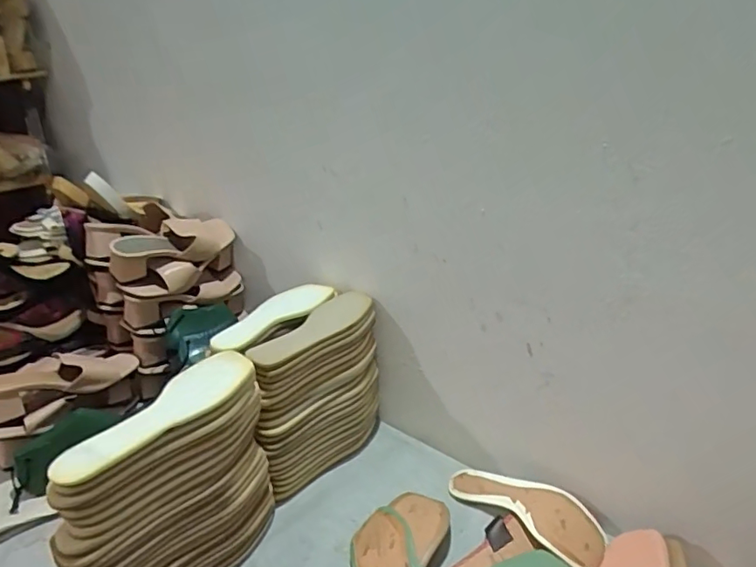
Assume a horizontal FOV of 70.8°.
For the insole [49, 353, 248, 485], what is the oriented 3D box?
[{"bbox_3d":[-0.241,0.140,0.592,0.082,0.022,0.236,17,29,36],"label":"insole"}]

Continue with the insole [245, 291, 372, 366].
[{"bbox_3d":[-0.096,0.063,0.789,0.076,0.014,0.240,15,28,33],"label":"insole"}]

